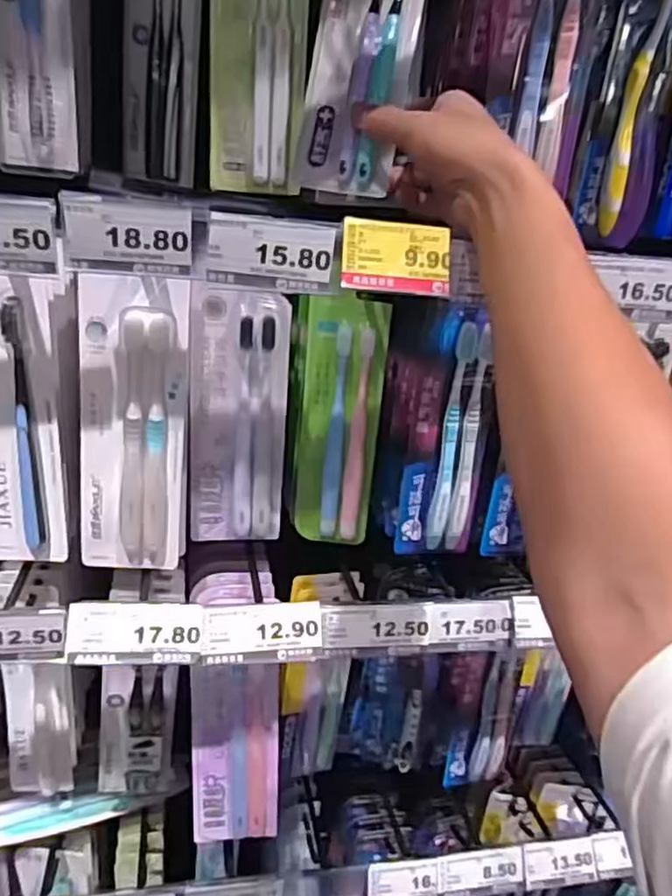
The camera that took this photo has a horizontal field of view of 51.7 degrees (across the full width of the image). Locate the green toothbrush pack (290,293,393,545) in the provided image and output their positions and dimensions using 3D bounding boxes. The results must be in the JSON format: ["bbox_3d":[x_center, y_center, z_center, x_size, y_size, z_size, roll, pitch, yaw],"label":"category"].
[{"bbox_3d":[0.001,-0.018,0.564,0.069,0.204,0.014,10,22,7],"label":"green toothbrush pack"}]

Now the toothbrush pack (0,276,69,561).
[{"bbox_3d":[-0.223,-0.012,0.484,0.056,0.210,0.019,6,23,-3],"label":"toothbrush pack"}]

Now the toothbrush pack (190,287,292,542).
[{"bbox_3d":[-0.075,-0.017,0.537,0.075,0.201,0.017,4,22,-9],"label":"toothbrush pack"}]

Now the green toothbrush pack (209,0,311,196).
[{"bbox_3d":[-0.057,-0.315,0.519,0.073,0.231,0.013,3,24,-3],"label":"green toothbrush pack"}]

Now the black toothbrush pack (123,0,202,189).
[{"bbox_3d":[-0.147,-0.347,0.581,0.068,0.230,0.018,13,27,7],"label":"black toothbrush pack"}]

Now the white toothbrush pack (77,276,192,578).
[{"bbox_3d":[-0.145,-0.011,0.495,0.072,0.215,0.017,1,23,-15],"label":"white toothbrush pack"}]

